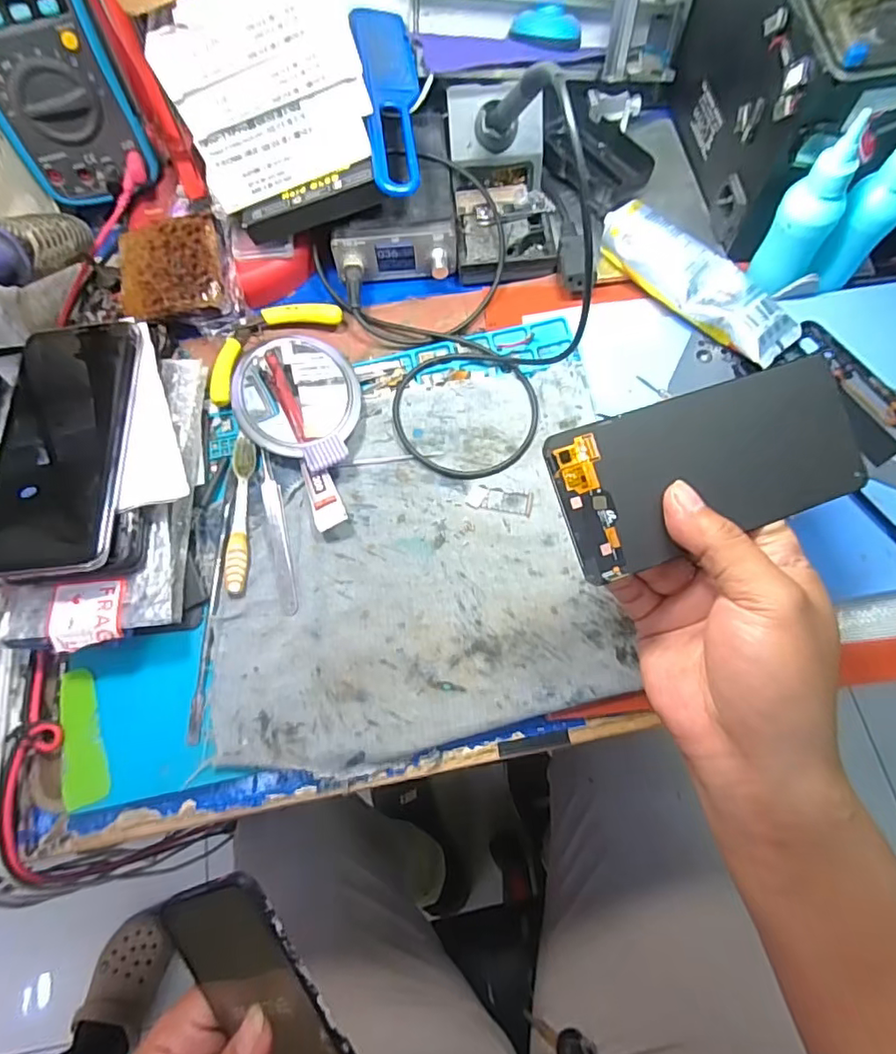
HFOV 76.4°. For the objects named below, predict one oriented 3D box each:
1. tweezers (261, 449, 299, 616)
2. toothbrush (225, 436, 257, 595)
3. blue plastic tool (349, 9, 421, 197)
[{"bbox_3d":[-0.105,0.002,0.350,0.011,0.004,0.103,-14,69,-4],"label":"tweezers"},{"bbox_3d":[-0.129,-0.009,0.352,0.012,0.007,0.100,-3,69,1],"label":"toothbrush"},{"bbox_3d":[-0.039,-0.304,0.395,0.042,0.019,0.185,-5,67,-10],"label":"blue plastic tool"}]

